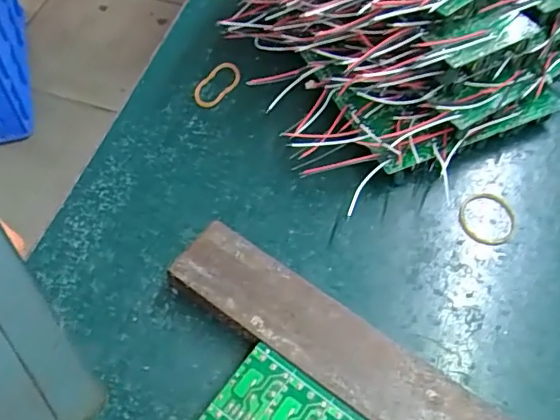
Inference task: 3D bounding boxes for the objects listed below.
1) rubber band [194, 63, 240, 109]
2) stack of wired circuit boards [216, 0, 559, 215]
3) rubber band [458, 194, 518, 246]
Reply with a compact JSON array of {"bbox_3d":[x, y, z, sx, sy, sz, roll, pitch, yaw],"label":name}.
[{"bbox_3d":[-0.038,-0.075,0.338,0.020,0.004,0.036,35,72,15],"label":"rubber band"},{"bbox_3d":[0.071,-0.118,0.321,0.169,0.084,0.176,-25,61,-19],"label":"stack of wired circuit boards"},{"bbox_3d":[0.107,0.004,0.287,0.031,0.004,0.030,2,56,-3],"label":"rubber band"}]

